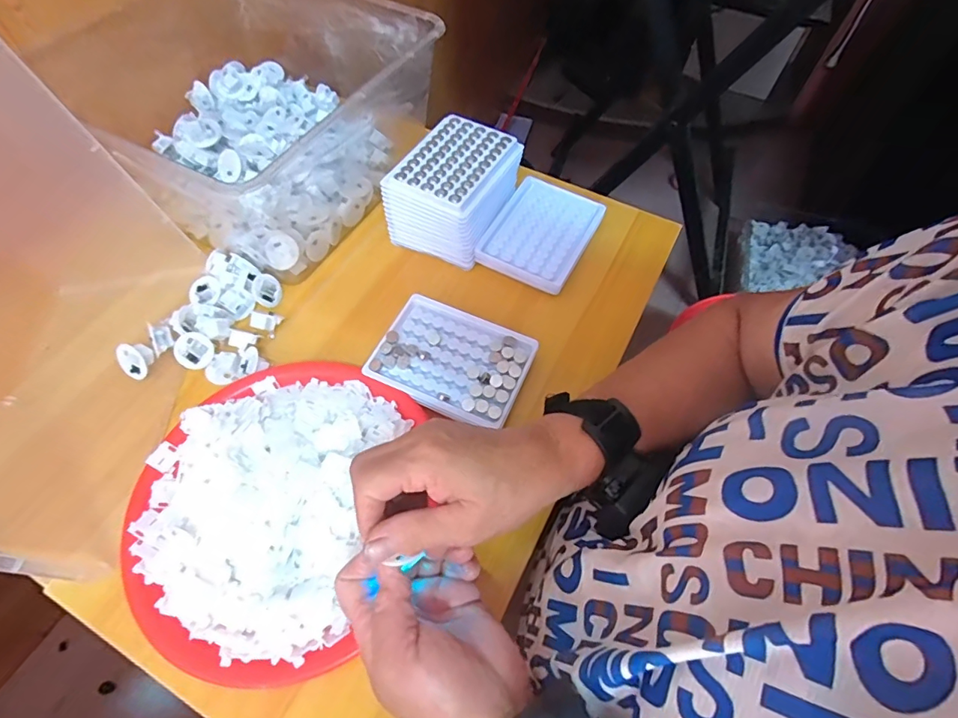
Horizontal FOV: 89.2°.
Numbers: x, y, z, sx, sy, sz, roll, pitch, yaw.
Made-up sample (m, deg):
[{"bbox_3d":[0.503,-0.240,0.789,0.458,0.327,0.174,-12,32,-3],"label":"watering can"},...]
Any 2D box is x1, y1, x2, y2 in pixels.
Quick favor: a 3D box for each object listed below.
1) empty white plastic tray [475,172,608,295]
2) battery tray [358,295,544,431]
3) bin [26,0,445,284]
[{"bbox_3d":[0.068,-0.137,0.518,0.096,0.017,0.130,24,61,11],"label":"empty white plastic tray"},{"bbox_3d":[-0.023,0.000,0.431,0.129,0.011,0.096,23,61,11],"label":"battery tray"},{"bbox_3d":[-0.232,-0.278,0.521,0.300,0.132,0.293,32,63,15],"label":"bin"}]

